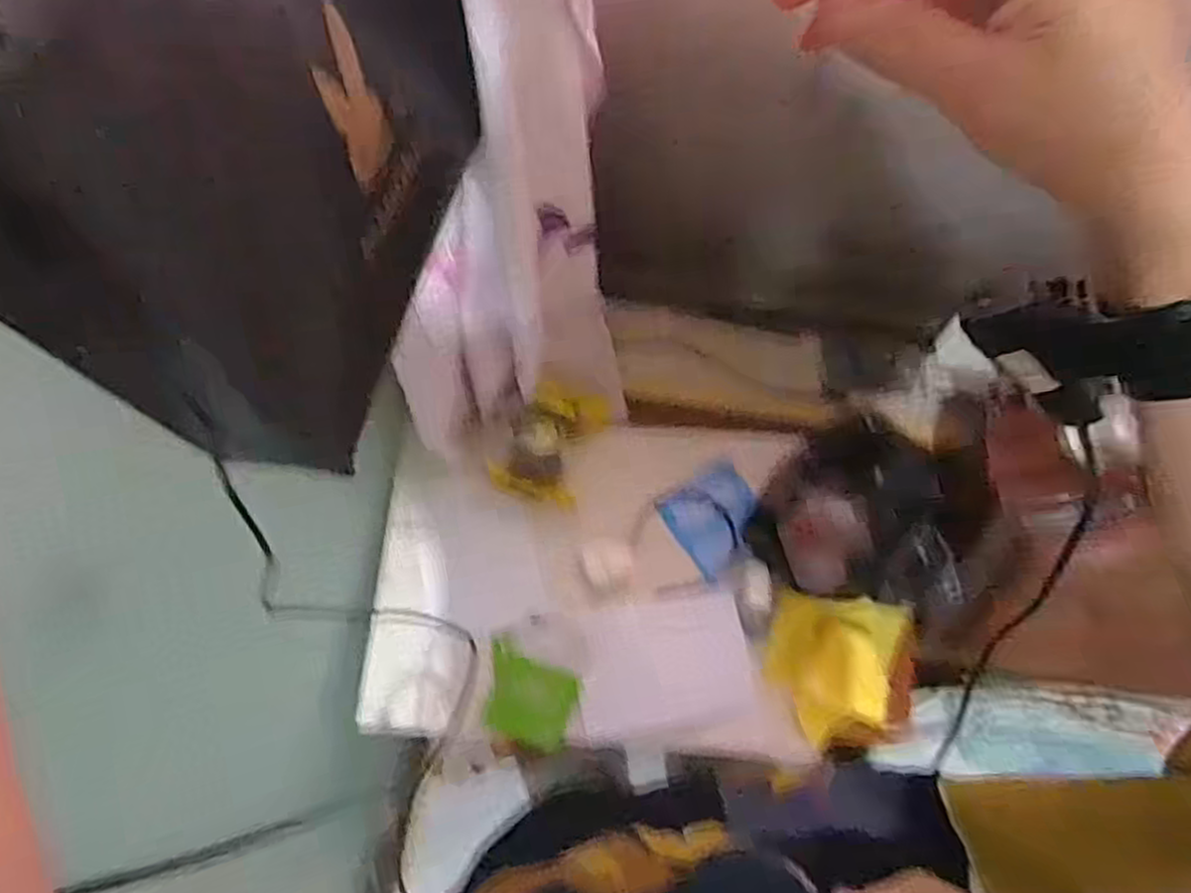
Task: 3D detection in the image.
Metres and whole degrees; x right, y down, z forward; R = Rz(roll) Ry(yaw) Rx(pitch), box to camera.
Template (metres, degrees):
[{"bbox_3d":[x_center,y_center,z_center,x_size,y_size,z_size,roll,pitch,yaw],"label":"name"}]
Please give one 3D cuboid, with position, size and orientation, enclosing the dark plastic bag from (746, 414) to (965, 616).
[{"bbox_3d":[0.295,0.098,0.859,0.153,0.180,0.228,-40,75,-13],"label":"dark plastic bag"}]

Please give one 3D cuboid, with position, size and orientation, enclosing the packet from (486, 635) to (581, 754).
[{"bbox_3d":[-0.083,0.299,0.917,0.120,0.008,0.099,21,71,7],"label":"packet"}]

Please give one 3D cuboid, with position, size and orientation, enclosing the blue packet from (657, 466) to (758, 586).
[{"bbox_3d":[0.161,0.095,0.997,0.116,0.018,0.135,-29,56,-6],"label":"blue packet"}]

